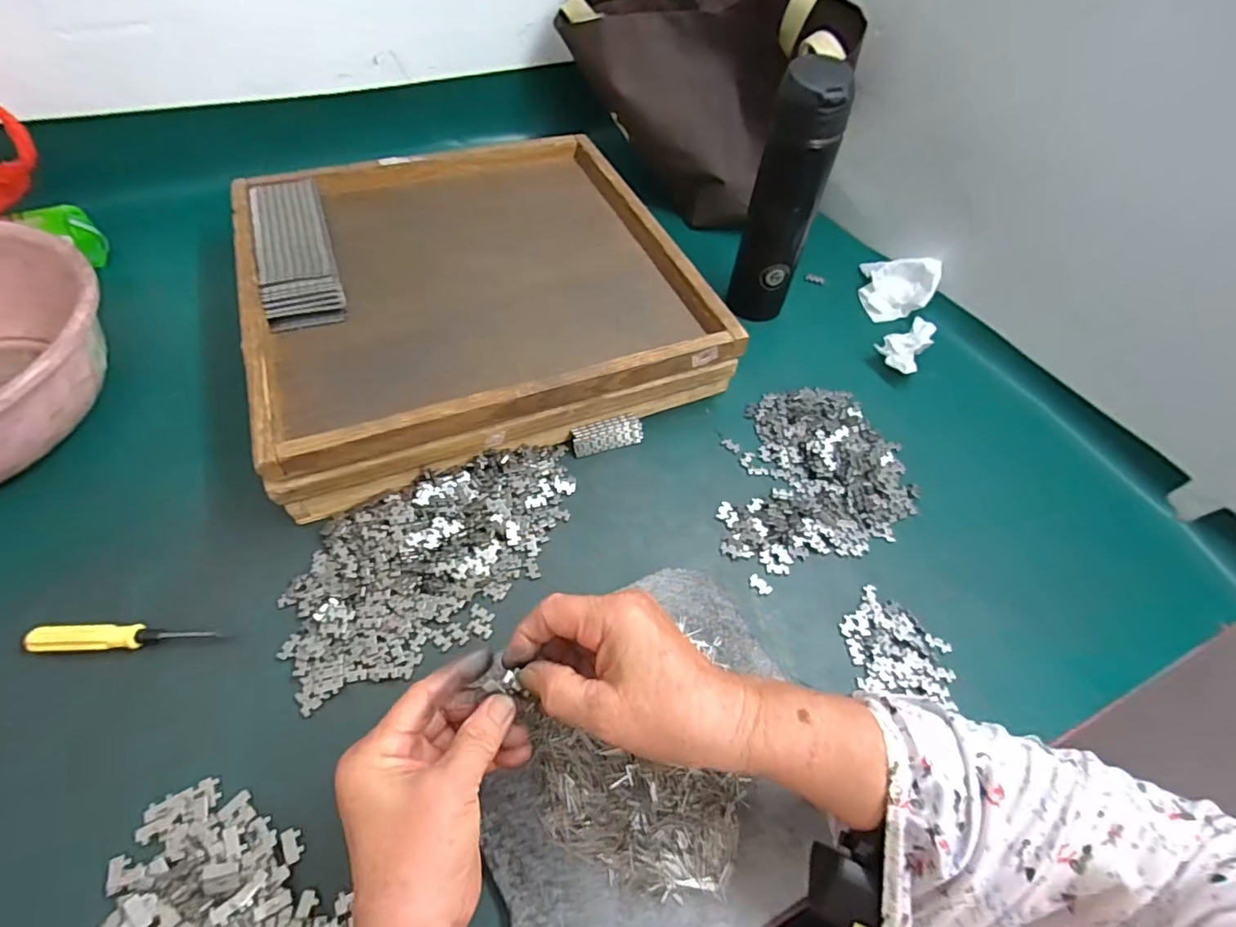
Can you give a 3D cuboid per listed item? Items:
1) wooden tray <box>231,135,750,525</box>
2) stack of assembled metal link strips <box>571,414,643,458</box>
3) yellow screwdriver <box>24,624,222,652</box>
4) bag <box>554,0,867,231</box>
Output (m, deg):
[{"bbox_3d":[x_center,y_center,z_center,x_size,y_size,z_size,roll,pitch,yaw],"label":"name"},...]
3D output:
[{"bbox_3d":[-0.147,-0.178,0.563,0.391,0.083,0.400,-17,56,-17],"label":"wooden tray"},{"bbox_3d":[-0.010,-0.026,0.505,0.065,0.019,0.024,-14,56,-15],"label":"stack of assembled metal link strips"},{"bbox_3d":[-0.335,0.117,0.377,0.110,0.016,0.017,-1,53,-6],"label":"yellow screwdriver"},{"bbox_3d":[0.083,-0.457,0.681,0.345,0.213,0.121,33,57,20],"label":"bag"}]

